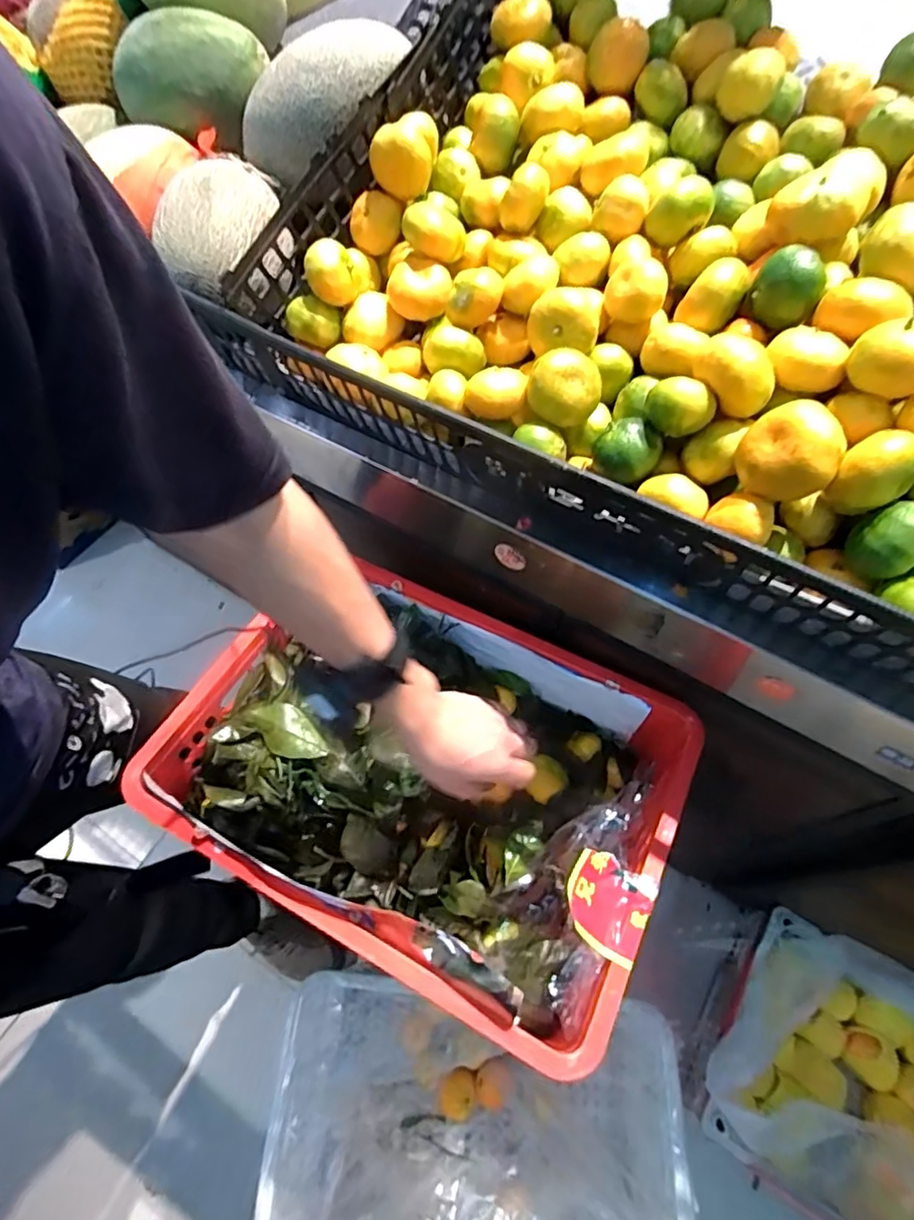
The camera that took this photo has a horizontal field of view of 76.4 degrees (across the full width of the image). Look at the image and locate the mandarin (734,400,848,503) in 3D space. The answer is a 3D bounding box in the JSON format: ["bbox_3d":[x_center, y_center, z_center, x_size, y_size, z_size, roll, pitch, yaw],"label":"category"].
[{"bbox_3d":[0.234,-0.113,0.408,0.063,0.048,0.059,27,65,16],"label":"mandarin"}]

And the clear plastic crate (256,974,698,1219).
[{"bbox_3d":[0.029,0.768,0.878,0.529,0.307,0.338,2,61,4],"label":"clear plastic crate"}]

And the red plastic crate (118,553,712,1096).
[{"bbox_3d":[-0.034,0.168,0.631,0.490,0.170,0.349,24,64,15],"label":"red plastic crate"}]

